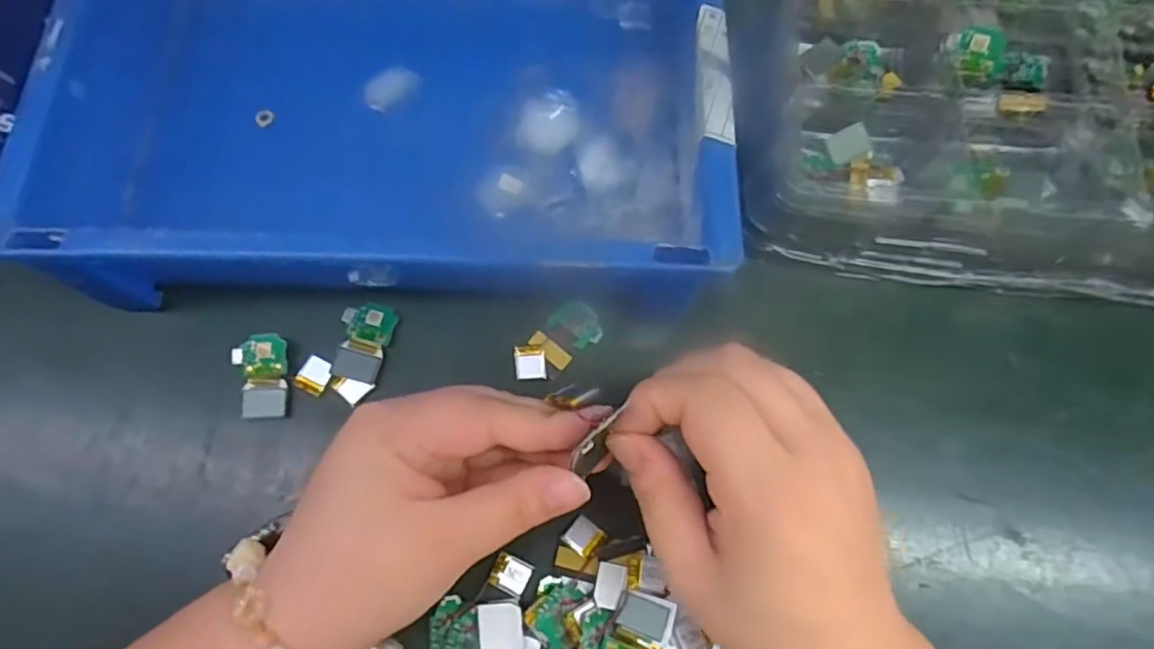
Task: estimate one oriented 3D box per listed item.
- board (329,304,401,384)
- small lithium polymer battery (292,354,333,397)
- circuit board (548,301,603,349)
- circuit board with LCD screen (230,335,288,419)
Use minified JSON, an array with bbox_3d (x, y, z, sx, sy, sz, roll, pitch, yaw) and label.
[{"bbox_3d":[-0.102,0.008,0.312,0.024,0.004,0.039,10,72,2],"label":"board"},{"bbox_3d":[-0.125,0.024,0.309,0.015,0.004,0.017,23,73,6],"label":"small lithium polymer battery"},{"bbox_3d":[0.001,-0.001,0.319,0.025,0.004,0.019,37,75,10],"label":"circuit board"},{"bbox_3d":[-0.149,0.024,0.306,0.024,0.006,0.038,-3,72,-2],"label":"circuit board with LCD screen"}]

